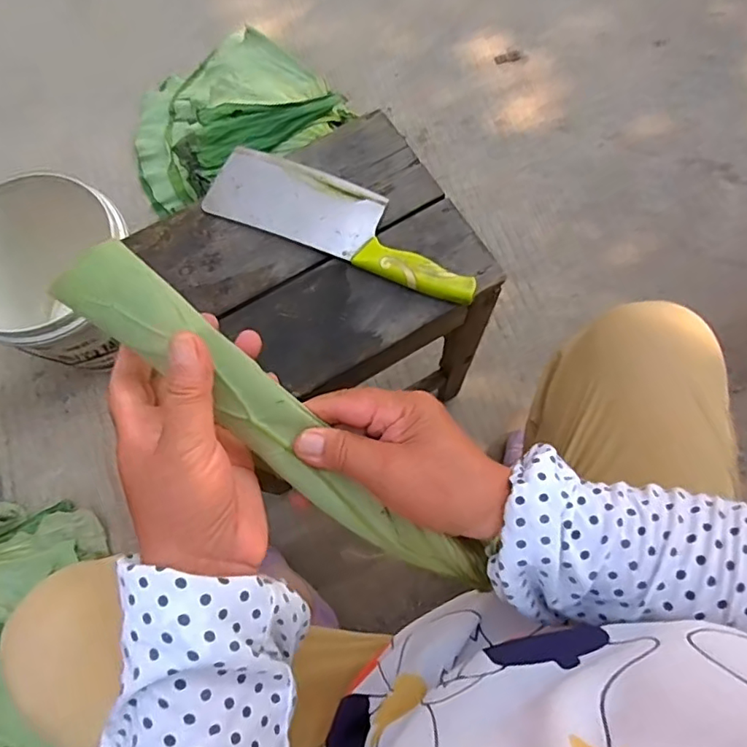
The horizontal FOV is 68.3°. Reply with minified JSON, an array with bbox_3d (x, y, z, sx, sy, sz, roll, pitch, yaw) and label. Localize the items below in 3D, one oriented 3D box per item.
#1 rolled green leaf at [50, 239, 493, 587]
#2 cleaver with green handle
[{"bbox_3d":[-0.045,0.041,0.321,0.300,0.042,0.042,44,75,-19],"label":"rolled green leaf"},{"bbox_3d":[-0.031,-0.155,0.550,0.290,0.034,0.085,23,77,10],"label":"cleaver with green handle"}]

